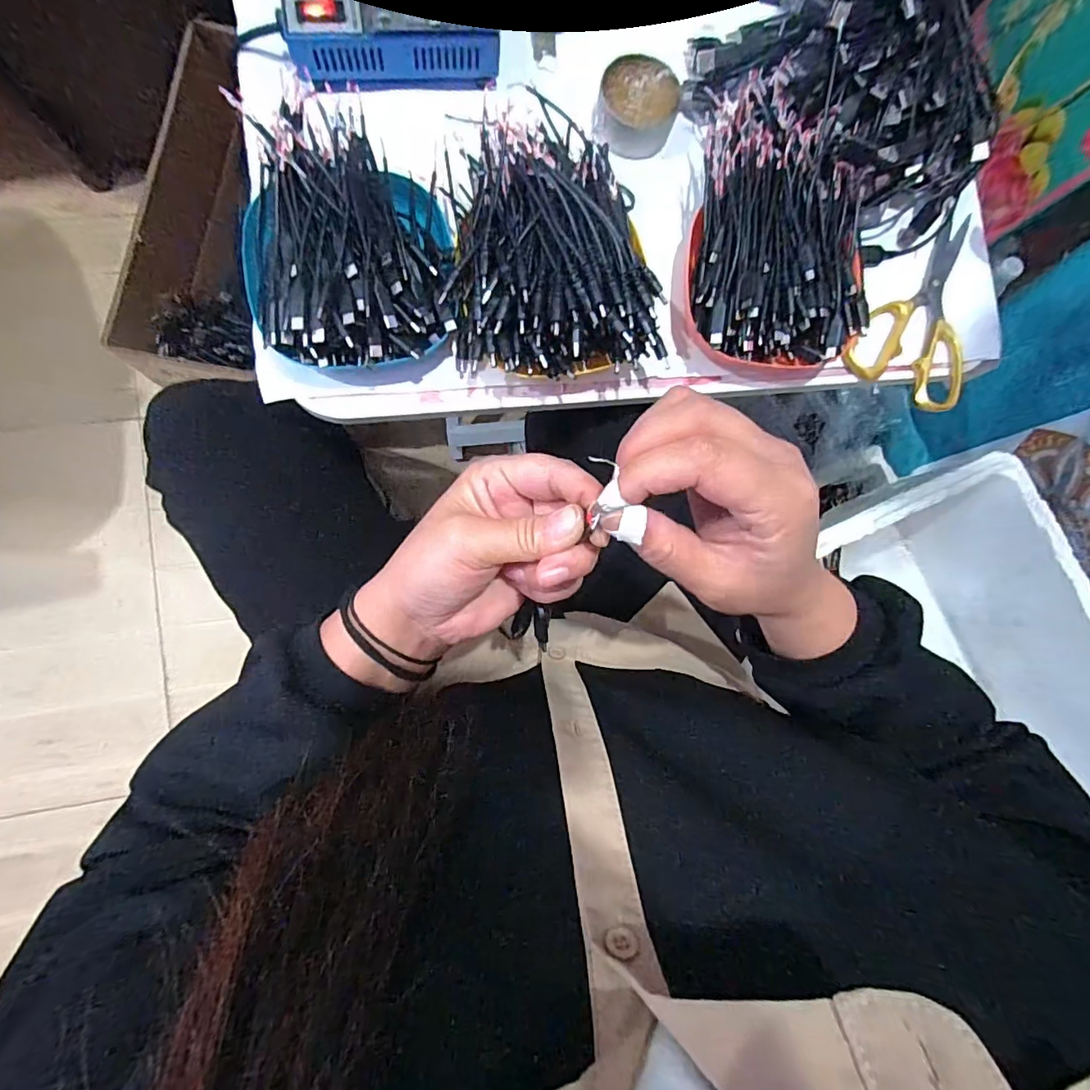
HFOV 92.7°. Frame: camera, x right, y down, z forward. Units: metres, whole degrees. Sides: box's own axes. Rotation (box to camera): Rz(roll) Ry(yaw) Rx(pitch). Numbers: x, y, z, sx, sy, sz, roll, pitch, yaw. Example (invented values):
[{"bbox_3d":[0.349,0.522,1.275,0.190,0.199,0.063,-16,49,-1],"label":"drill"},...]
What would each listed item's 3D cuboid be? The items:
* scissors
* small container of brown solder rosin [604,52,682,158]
[{"bbox_3d":[0.331,-0.196,0.441,0.100,0.020,0.175,36,83,-3],"label":"scissors"},{"bbox_3d":[0.074,-0.346,0.413,0.059,0.028,0.058,0,86,-7],"label":"small container of brown solder rosin"}]

